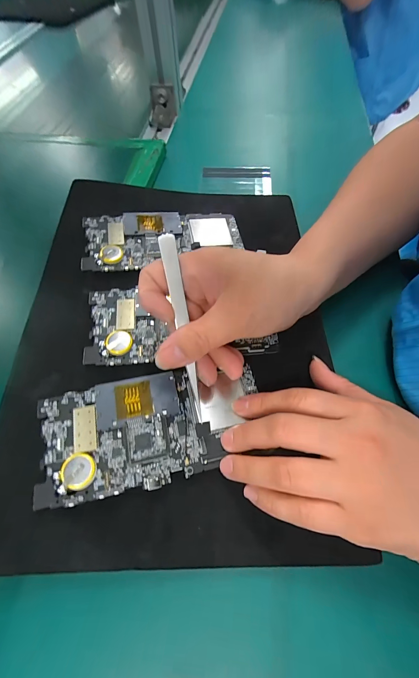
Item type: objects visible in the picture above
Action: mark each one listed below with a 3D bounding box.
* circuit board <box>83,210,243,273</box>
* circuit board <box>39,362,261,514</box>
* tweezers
[{"bbox_3d":[-0.044,-0.101,0.281,0.154,0.006,0.071,-6,66,-12],"label":"circuit board"},{"bbox_3d":[-0.037,0.059,0.194,0.150,0.012,0.073,-9,65,-11],"label":"circuit board"},{"bbox_3d":[-0.018,-0.011,0.182,0.010,0.004,0.116,-10,92,-4],"label":"tweezers"}]

